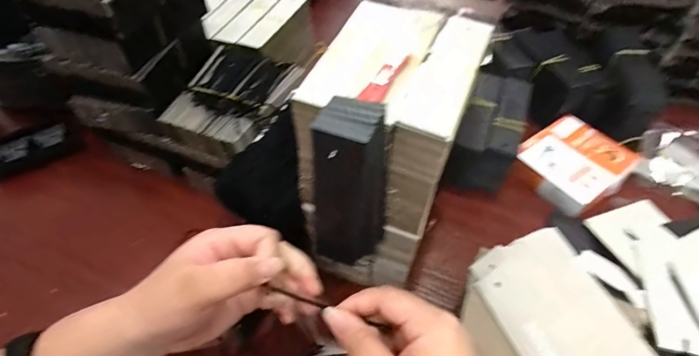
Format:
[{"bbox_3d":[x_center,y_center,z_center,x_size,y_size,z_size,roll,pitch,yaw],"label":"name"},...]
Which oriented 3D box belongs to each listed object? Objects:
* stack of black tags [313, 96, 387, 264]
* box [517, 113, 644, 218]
[{"bbox_3d":[0.001,0.009,0.249,0.036,0.125,0.044,17,55,15],"label":"stack of black tags"},{"bbox_3d":[0.263,-0.019,0.456,0.121,0.023,0.099,-29,56,-19],"label":"box"}]

